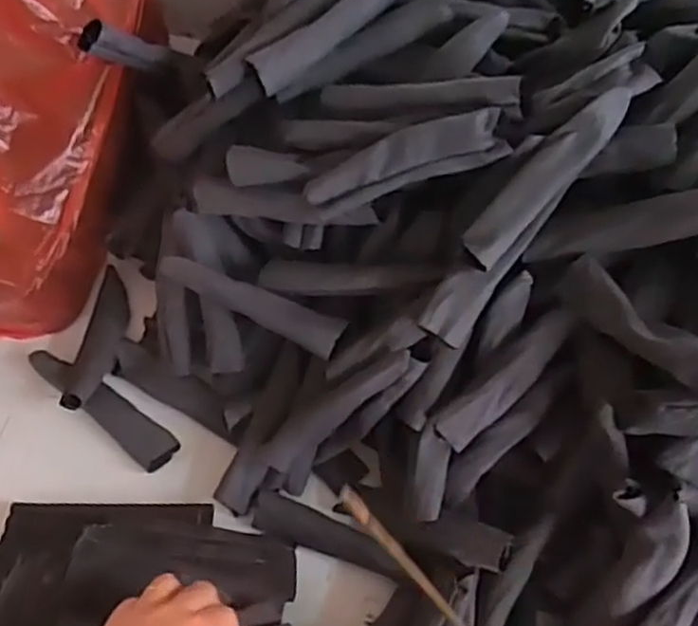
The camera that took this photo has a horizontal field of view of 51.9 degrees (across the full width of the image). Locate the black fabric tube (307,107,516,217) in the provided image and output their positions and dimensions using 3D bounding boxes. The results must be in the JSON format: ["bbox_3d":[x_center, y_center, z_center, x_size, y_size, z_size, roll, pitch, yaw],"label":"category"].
[{"bbox_3d":[0.037,-0.108,0.508,0.142,0.027,0.033,-18,63,19],"label":"black fabric tube"}]

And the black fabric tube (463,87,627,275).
[{"bbox_3d":[0.132,-0.093,0.479,0.027,0.020,0.143,44,96,17],"label":"black fabric tube"}]

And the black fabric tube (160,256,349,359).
[{"bbox_3d":[-0.077,-0.010,0.571,0.151,0.022,0.030,25,66,10],"label":"black fabric tube"}]

